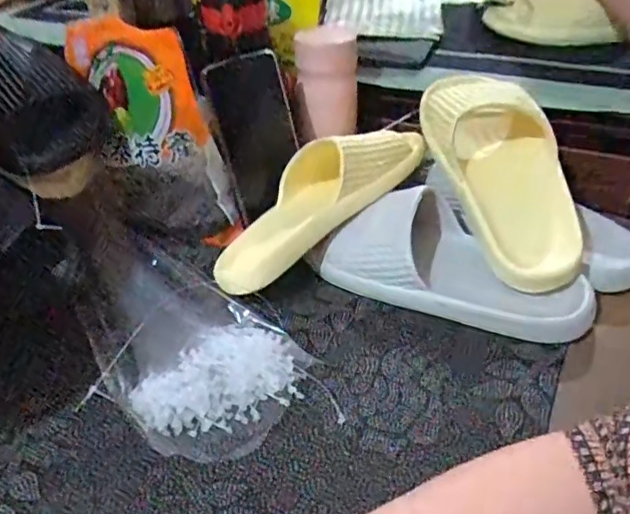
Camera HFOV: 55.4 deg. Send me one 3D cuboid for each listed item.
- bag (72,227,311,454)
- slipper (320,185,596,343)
[{"bbox_3d":[-0.110,0.060,0.469,0.132,0.040,0.222,-29,45,-29],"label":"bag"},{"bbox_3d":[0.120,0.000,0.504,0.219,0.061,0.098,15,42,22],"label":"slipper"}]

